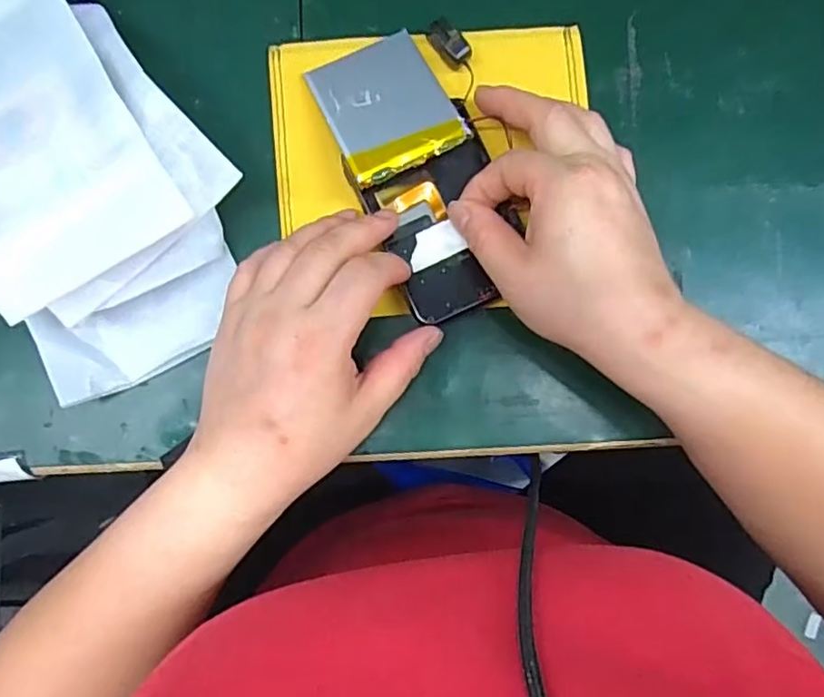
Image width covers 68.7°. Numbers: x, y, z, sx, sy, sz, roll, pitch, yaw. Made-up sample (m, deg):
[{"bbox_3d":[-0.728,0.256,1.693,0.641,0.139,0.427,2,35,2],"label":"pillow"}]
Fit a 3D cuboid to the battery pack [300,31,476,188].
[{"bbox_3d":[-0.014,-0.127,0.313,0.060,0.004,0.080,-26,70,-1],"label":"battery pack"}]

